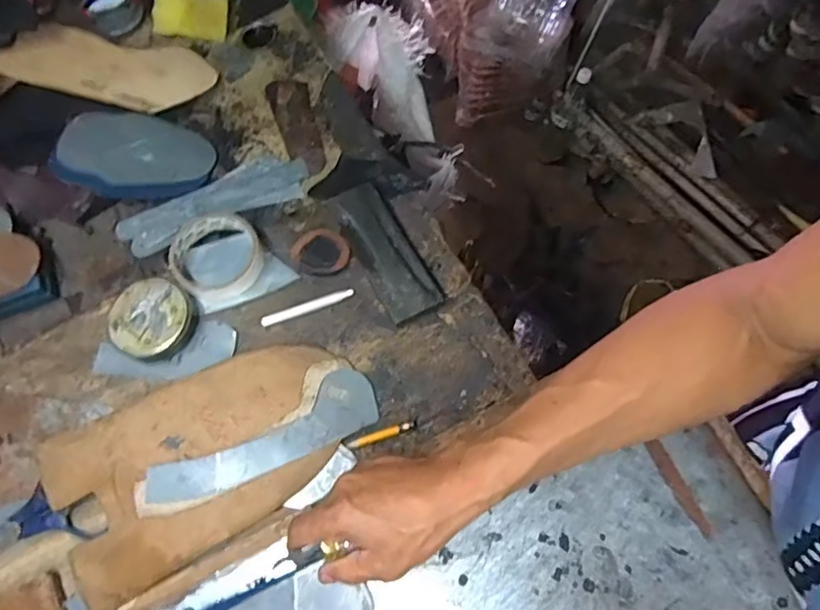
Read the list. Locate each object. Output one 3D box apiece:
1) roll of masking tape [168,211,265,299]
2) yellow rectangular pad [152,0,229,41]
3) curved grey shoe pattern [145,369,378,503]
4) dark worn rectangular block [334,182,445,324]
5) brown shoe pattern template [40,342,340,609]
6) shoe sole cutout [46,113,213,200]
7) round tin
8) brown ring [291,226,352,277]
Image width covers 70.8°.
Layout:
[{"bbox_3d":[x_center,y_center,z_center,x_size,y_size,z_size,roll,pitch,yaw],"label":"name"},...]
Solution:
[{"bbox_3d":[-0.188,-0.047,0.566,0.088,0.020,0.089,0,67,-1],"label":"roll of masking tape"},{"bbox_3d":[-0.268,-0.354,0.701,0.086,0.017,0.053,4,97,-7],"label":"yellow rectangular pad"},{"bbox_3d":[-0.126,0.120,0.500,0.202,0.008,0.053,-27,72,-7],"label":"curved grey shoe pattern"},{"bbox_3d":[-0.025,-0.055,0.564,0.052,0.018,0.151,-27,72,-7],"label":"dark worn rectangular block"},{"bbox_3d":[-0.179,0.125,0.502,0.247,0.012,0.149,-31,74,-12],"label":"brown shoe pattern template"},{"bbox_3d":[-0.297,-0.162,0.628,0.153,0.011,0.106,15,62,-4],"label":"shoe sole cutout"},{"bbox_3d":[-0.242,0.013,0.542,0.068,0.023,0.073,-1,71,2],"label":"round tin"},{"bbox_3d":[-0.089,-0.054,0.572,0.058,0.010,0.049,41,77,14],"label":"brown ring"}]

